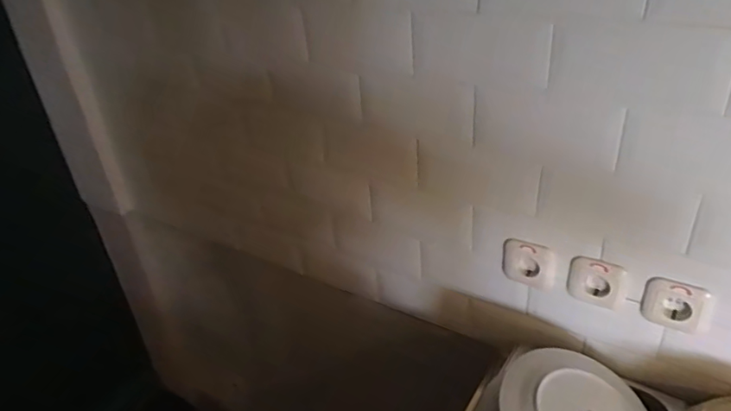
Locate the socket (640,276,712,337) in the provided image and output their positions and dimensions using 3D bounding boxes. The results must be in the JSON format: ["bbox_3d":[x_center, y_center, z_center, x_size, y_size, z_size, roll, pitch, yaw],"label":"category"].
[{"bbox_3d":[0.434,0.141,0.761,0.082,0.080,0.006,17,38,31],"label":"socket"}]

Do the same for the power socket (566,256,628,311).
[{"bbox_3d":[0.345,0.118,0.813,0.079,0.084,0.010,15,37,29],"label":"power socket"}]

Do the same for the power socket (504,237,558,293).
[{"bbox_3d":[0.260,0.095,0.862,0.081,0.082,0.007,12,36,26],"label":"power socket"}]

